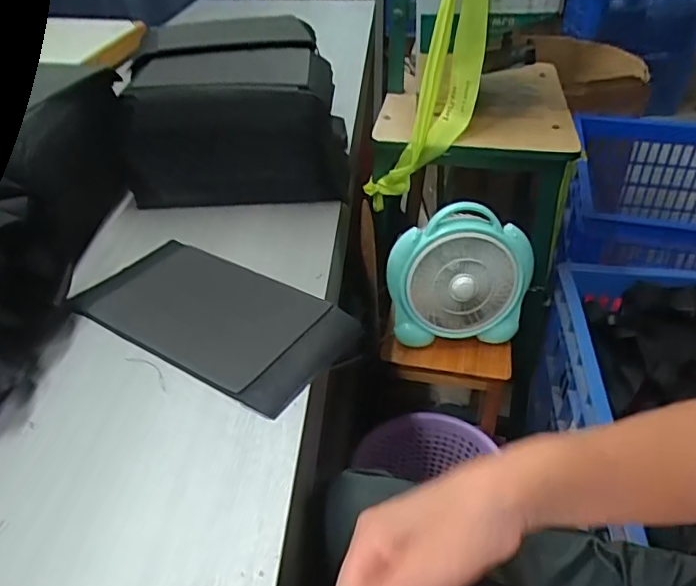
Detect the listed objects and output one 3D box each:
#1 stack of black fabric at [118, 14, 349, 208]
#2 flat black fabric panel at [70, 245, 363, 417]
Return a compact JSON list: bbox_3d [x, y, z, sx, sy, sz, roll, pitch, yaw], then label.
[{"bbox_3d":[-0.157,-0.254,0.817,0.295,0.188,0.230,-4,38,-3],"label":"stack of black fabric"},{"bbox_3d":[-0.141,0.022,0.610,0.297,0.011,0.156,21,44,26],"label":"flat black fabric panel"}]

